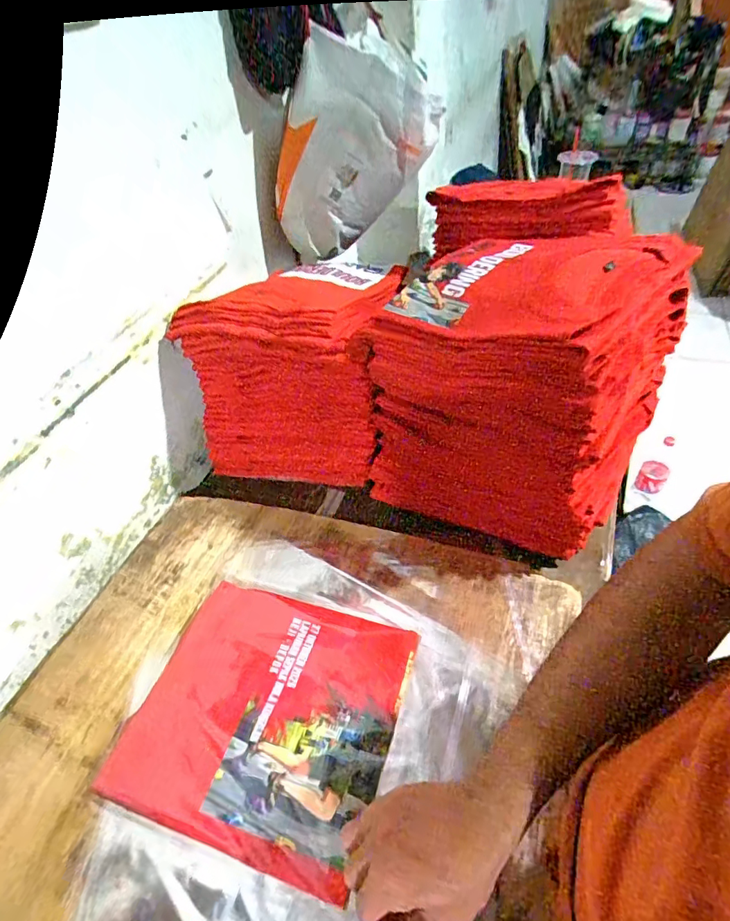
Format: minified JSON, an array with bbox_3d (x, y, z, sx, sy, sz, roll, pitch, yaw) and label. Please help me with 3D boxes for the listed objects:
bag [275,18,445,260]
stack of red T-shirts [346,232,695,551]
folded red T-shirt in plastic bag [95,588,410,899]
[{"bbox_3d":[-0.028,-0.493,0.782,0.250,0.289,0.116,7,49,15],"label":"bag"},{"bbox_3d":[0.173,-0.080,0.612,0.313,0.329,0.250,25,56,28],"label":"stack of red T-shirts"},{"bbox_3d":[-0.105,0.256,0.510,0.266,0.030,0.241,9,45,17],"label":"folded red T-shirt in plastic bag"}]

